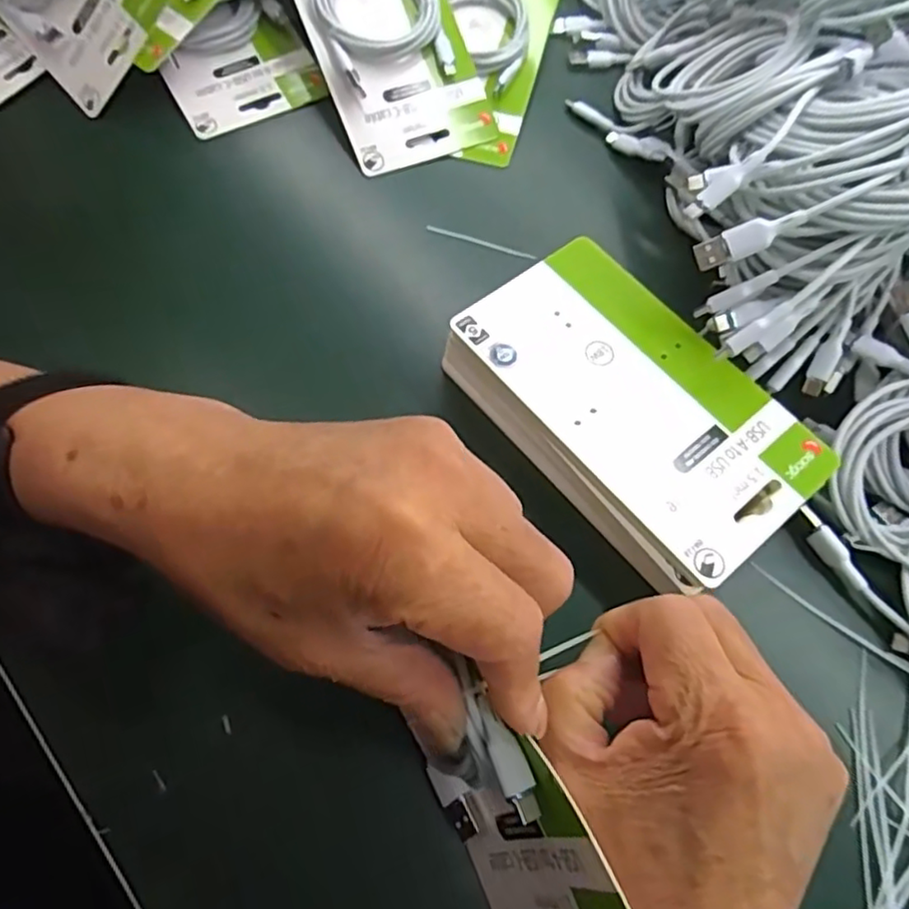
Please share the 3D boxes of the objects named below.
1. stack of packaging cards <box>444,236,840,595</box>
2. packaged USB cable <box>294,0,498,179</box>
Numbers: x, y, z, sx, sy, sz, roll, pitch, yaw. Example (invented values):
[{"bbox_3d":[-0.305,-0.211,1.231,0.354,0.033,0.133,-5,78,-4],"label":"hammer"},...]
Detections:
[{"bbox_3d":[0.087,-0.024,0.333,0.107,0.037,0.181,-37,72,-17],"label":"stack of packaging cards"},{"bbox_3d":[-0.045,-0.284,0.434,0.100,0.023,0.176,-20,90,-9],"label":"packaged USB cable"}]

